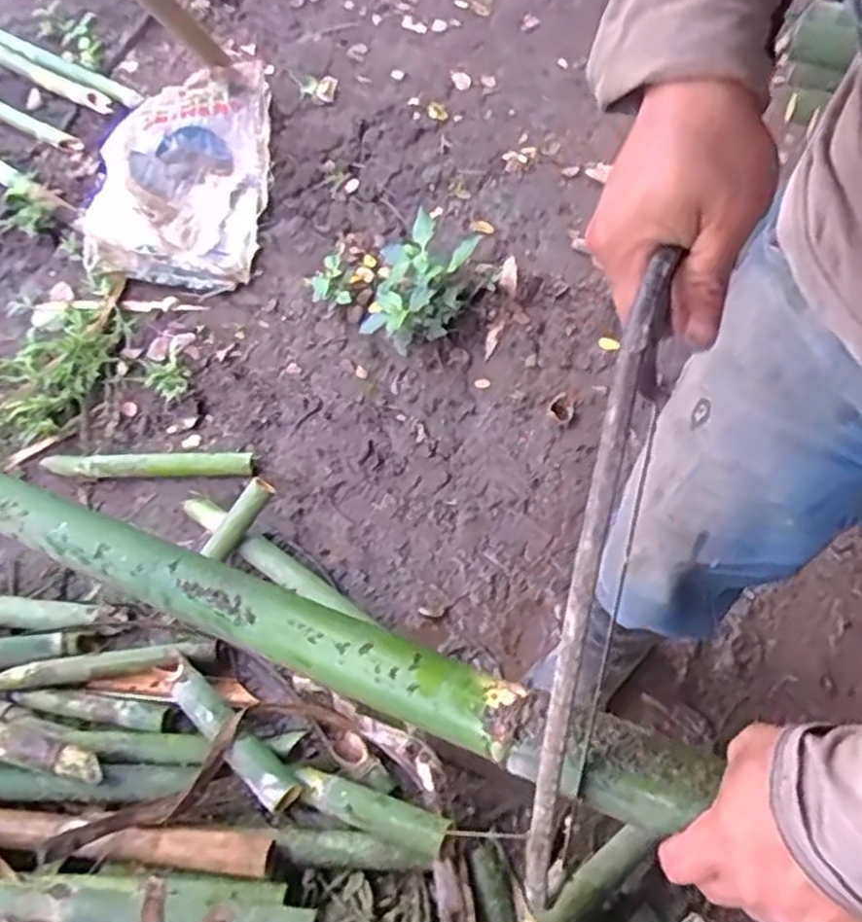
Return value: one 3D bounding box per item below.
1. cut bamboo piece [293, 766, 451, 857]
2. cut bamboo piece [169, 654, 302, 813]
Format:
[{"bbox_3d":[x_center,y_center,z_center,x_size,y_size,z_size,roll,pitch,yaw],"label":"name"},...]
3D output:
[{"bbox_3d":[-0.076,0.424,0.938,0.208,0.042,0.046,9,51,28],"label":"cut bamboo piece"},{"bbox_3d":[-0.266,0.352,1.000,0.247,0.042,0.048,38,60,22],"label":"cut bamboo piece"}]

